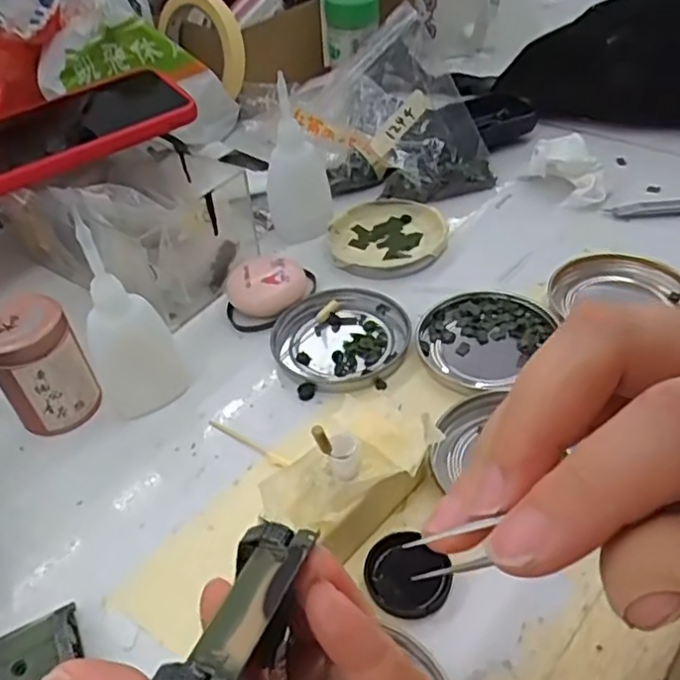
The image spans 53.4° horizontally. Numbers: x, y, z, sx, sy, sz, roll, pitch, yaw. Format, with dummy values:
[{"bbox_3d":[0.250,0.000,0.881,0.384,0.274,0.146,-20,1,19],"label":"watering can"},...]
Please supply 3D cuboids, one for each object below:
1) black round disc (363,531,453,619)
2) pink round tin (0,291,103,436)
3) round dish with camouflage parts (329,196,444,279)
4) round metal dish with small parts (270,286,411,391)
[{"bbox_3d":[0.029,0.100,0.287,0.034,0.010,0.035,-4,43,4],"label":"black round disc"},{"bbox_3d":[-0.158,0.014,0.357,0.043,0.068,0.035,-28,46,-21],"label":"pink round tin"},{"bbox_3d":[0.031,-0.072,0.465,0.076,0.012,0.081,-4,43,4],"label":"round dish with camouflage parts"},{"bbox_3d":[0.000,-0.002,0.396,0.076,0.007,0.079,-4,43,4],"label":"round metal dish with small parts"}]

